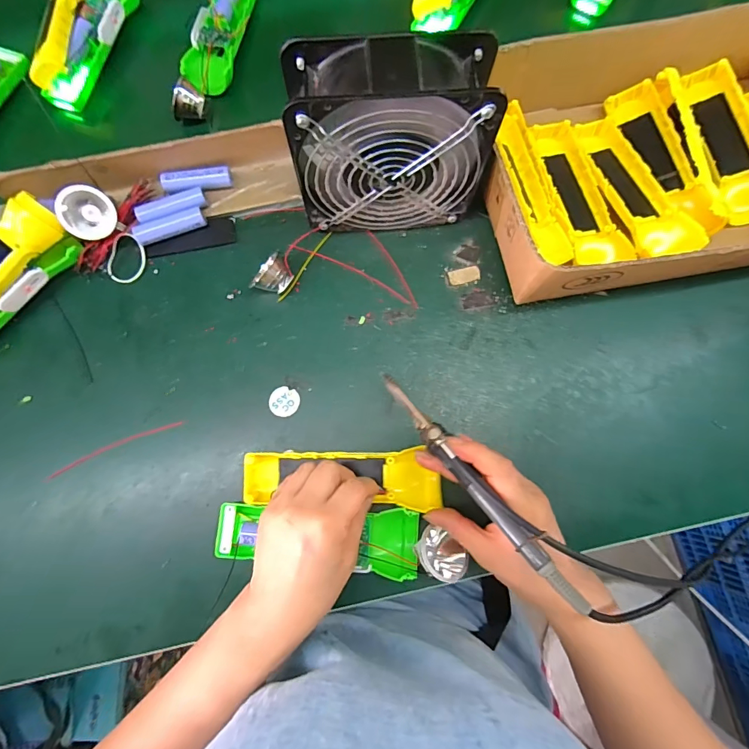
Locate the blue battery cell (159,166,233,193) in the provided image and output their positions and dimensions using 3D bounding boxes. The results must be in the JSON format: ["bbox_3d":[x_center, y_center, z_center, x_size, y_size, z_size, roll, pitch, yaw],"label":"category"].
[{"bbox_3d":[-0.173,-0.188,0.404,0.066,0.021,0.021,-4,79,1],"label":"blue battery cell"}]

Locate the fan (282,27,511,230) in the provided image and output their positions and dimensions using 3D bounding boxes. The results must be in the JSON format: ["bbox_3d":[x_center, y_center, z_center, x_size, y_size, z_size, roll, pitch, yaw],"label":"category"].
[{"bbox_3d":[0.015,-0.182,0.334,0.146,0.149,0.065,-1,79,1],"label":"fan"}]

